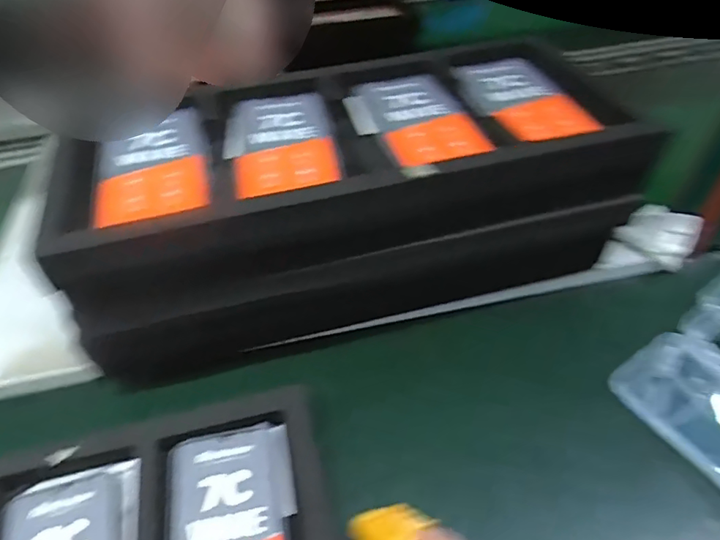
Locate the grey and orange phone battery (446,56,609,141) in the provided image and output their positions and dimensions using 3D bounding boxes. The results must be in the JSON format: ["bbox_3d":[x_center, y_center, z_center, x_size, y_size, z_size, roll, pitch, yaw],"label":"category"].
[{"bbox_3d":[0.147,-0.160,0.493,0.083,0.008,0.150,-11,44,-9],"label":"grey and orange phone battery"}]

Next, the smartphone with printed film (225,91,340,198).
[{"bbox_3d":[-0.069,-0.107,0.455,0.091,0.011,0.153,-8,43,-6],"label":"smartphone with printed film"}]

